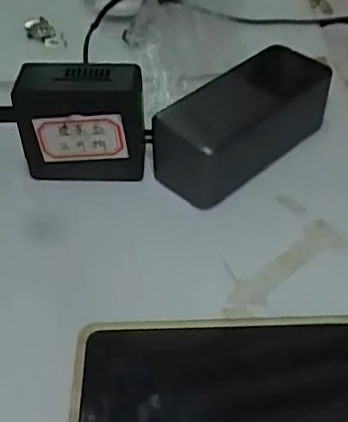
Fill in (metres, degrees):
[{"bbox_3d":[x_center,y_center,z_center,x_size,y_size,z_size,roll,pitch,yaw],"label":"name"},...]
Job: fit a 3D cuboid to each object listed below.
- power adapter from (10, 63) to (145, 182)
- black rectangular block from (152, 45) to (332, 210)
[{"bbox_3d":[-0.058,-0.058,0.394,0.076,0.076,0.038,0,45,1],"label":"power adapter"},{"bbox_3d":[0.047,-0.063,0.411,0.053,0.057,0.130,34,55,30],"label":"black rectangular block"}]

